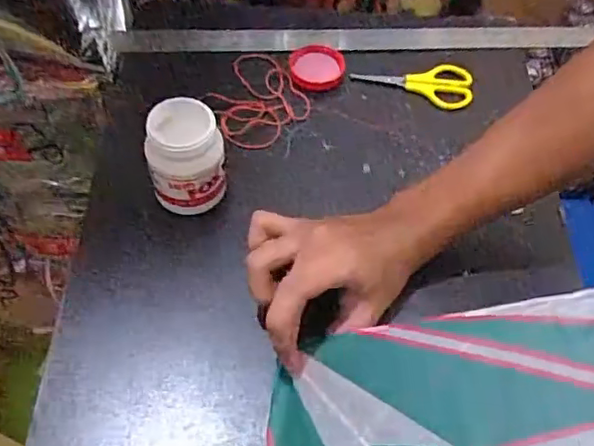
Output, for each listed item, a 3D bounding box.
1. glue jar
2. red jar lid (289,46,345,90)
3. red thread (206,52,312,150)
[{"bbox_3d":[-0.087,-0.047,0.477,0.055,0.082,0.053,1,58,-1],"label":"glue jar"},{"bbox_3d":[0.020,-0.151,0.588,0.053,0.011,0.052,1,58,-1],"label":"red jar lid"},{"bbox_3d":[-0.040,-0.121,0.567,0.085,0.014,0.111,-22,61,-15],"label":"red thread"}]

